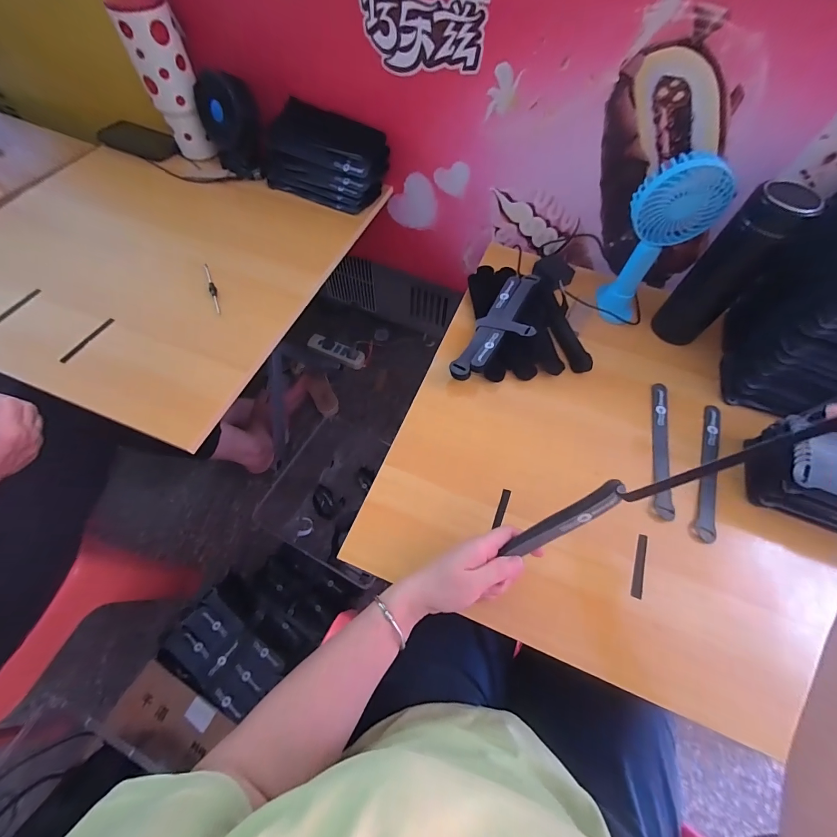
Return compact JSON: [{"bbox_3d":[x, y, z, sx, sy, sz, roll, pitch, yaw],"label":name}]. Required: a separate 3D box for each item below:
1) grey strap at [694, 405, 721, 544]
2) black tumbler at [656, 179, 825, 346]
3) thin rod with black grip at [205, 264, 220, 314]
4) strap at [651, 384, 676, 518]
[{"bbox_3d":[0.366,0.062,0.456,0.022,0.007,0.193,22,64,11],"label":"grey strap"},{"bbox_3d":[0.404,-0.195,0.487,0.067,0.202,0.067,38,68,18],"label":"black tumbler"},{"bbox_3d":[-0.307,-0.197,0.544,0.010,0.008,0.115,-21,64,-12],"label":"thin rod with black grip"},{"bbox_3d":[0.314,0.034,0.470,0.020,0.012,0.194,15,63,7],"label":"strap"}]

